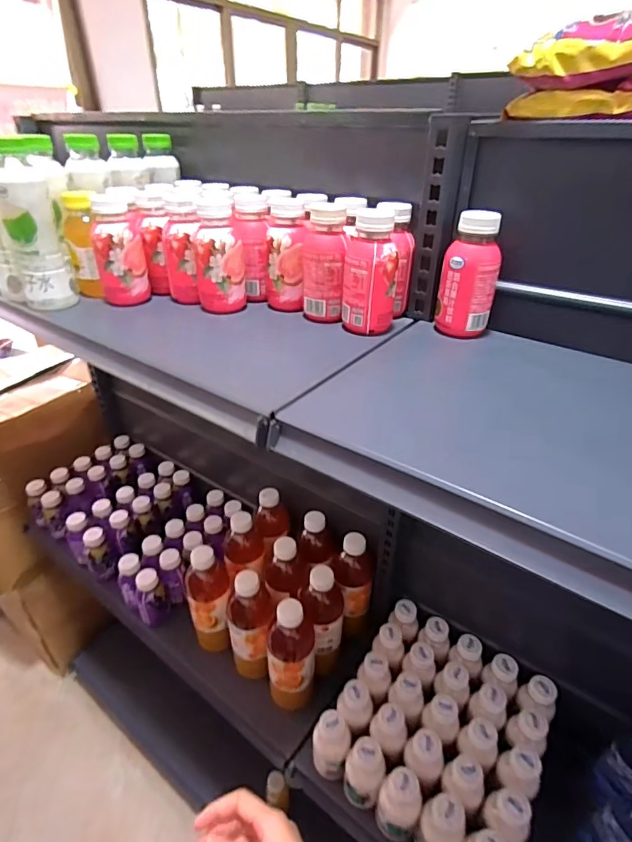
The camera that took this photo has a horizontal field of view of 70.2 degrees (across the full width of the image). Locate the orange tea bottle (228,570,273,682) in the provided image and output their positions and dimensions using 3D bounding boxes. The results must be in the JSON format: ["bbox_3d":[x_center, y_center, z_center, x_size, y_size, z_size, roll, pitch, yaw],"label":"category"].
[{"bbox_3d":[-0.113,0.353,0.780,0.078,0.203,0.074,-7,34,-11],"label":"orange tea bottle"}]

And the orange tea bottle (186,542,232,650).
[{"bbox_3d":[-0.195,0.336,0.832,0.078,0.230,0.066,-10,35,-16],"label":"orange tea bottle"}]

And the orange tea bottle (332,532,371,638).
[{"bbox_3d":[0.069,0.307,0.849,0.074,0.200,0.068,2,34,3],"label":"orange tea bottle"}]

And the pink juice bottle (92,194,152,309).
[{"bbox_3d":[-0.250,-0.213,0.573,0.057,0.123,0.053,-13,36,-20],"label":"pink juice bottle"}]

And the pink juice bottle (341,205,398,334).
[{"bbox_3d":[0.059,-0.163,0.499,0.057,0.120,0.058,0,33,0],"label":"pink juice bottle"}]

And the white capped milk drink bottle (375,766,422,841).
[{"bbox_3d":[0.119,0.549,0.641,0.060,0.130,0.050,17,37,23],"label":"white capped milk drink bottle"}]

